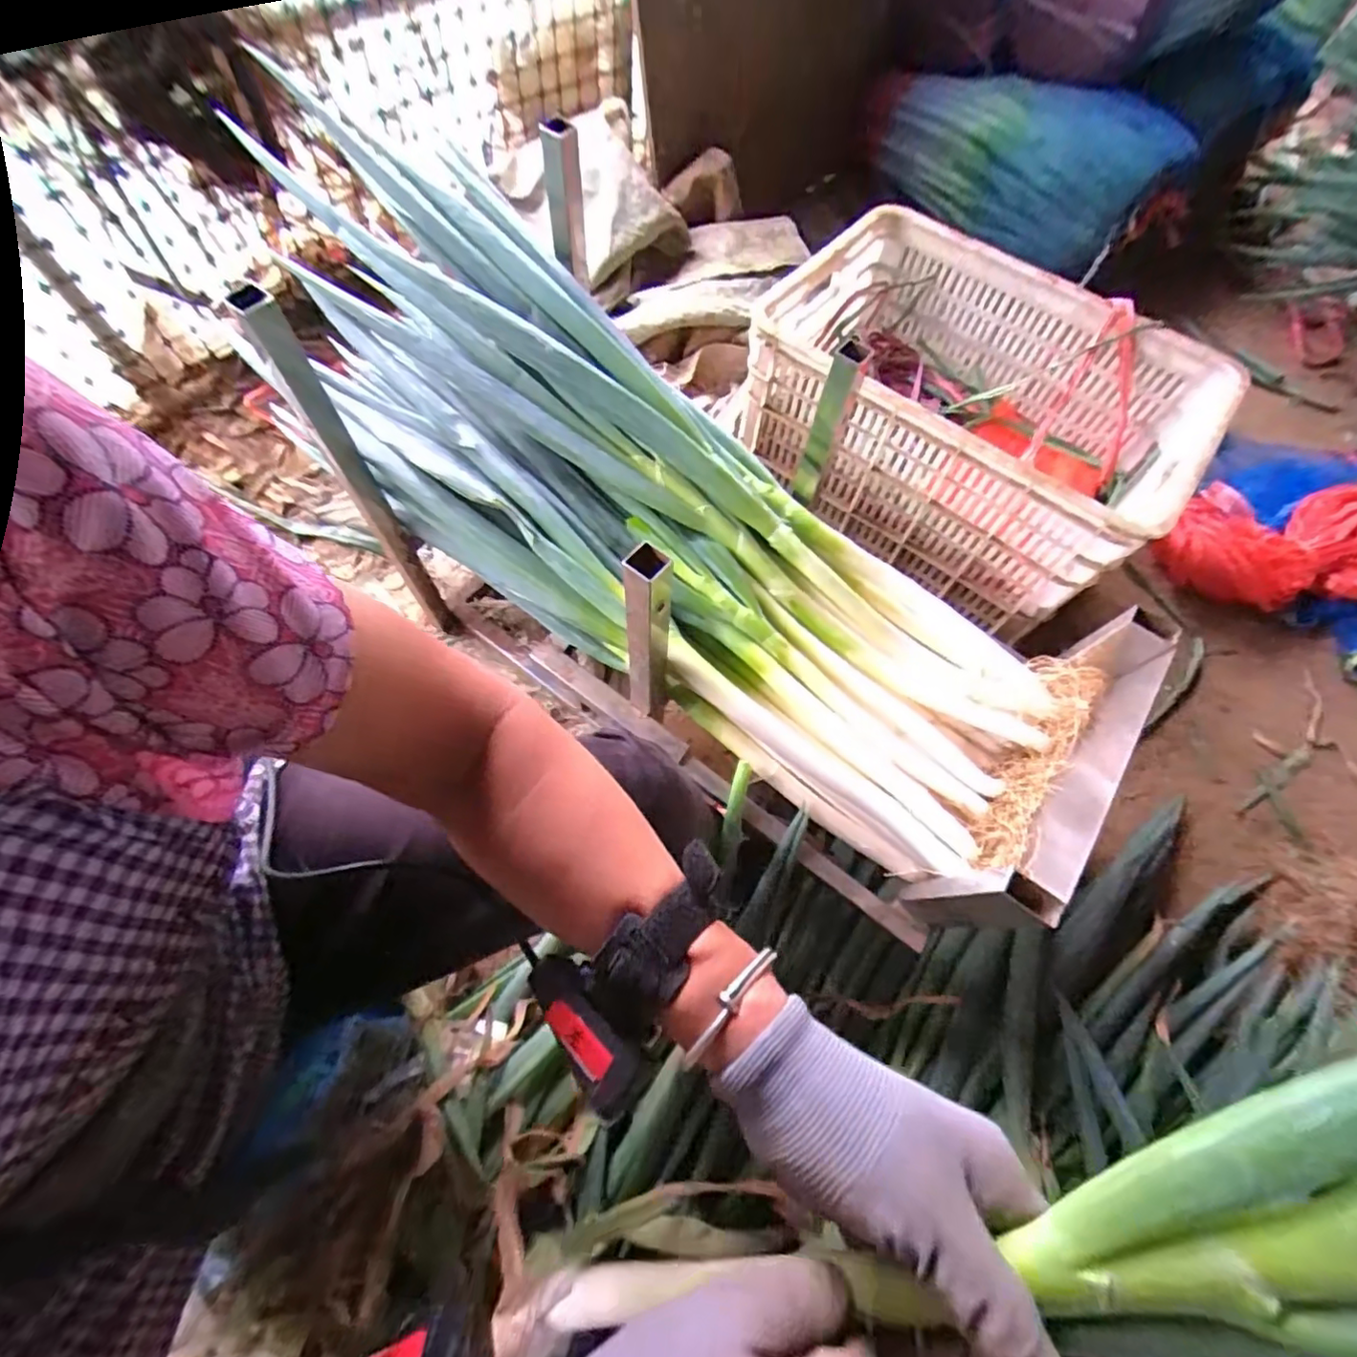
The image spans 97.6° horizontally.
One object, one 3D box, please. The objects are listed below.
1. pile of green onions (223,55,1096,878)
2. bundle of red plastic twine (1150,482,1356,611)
[{"bbox_3d":[-0.024,-0.156,0.607,0.857,0.170,0.267,38,68,1],"label":"pile of green onions"},{"bbox_3d":[1.050,-0.210,0.937,0.591,0.107,0.241,-4,64,-4],"label":"bundle of red plastic twine"}]

